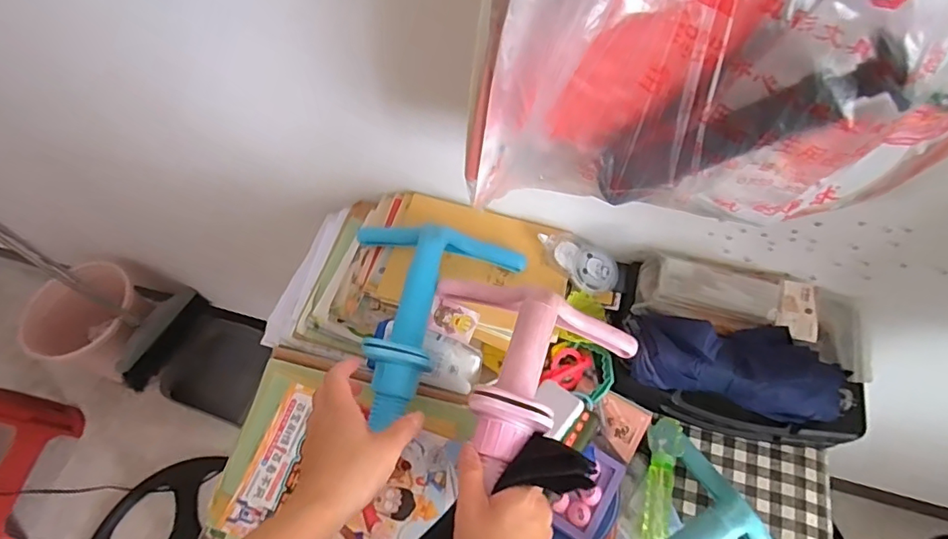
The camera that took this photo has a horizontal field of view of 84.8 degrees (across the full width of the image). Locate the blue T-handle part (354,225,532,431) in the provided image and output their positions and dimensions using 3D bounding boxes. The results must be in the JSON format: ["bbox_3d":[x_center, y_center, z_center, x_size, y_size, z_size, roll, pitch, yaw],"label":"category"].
[{"bbox_3d":[-0.065,0.045,0.547,0.193,0.063,0.230,10,54,9],"label":"blue T-handle part"}]

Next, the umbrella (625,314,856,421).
[{"bbox_3d":[0.270,0.095,0.536,0.218,0.056,0.084,10,60,9],"label":"umbrella"}]

